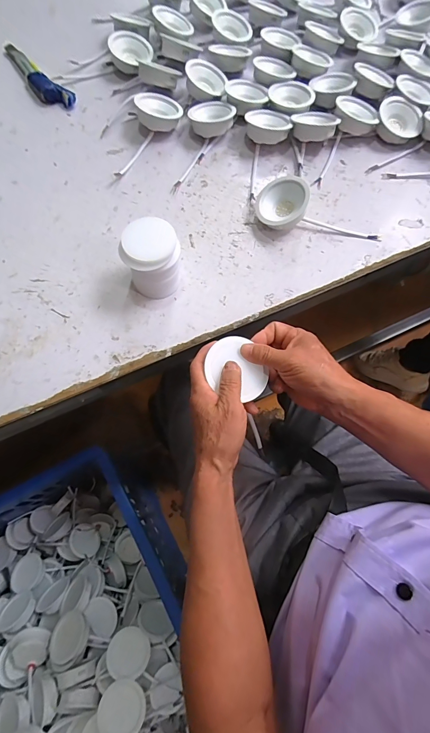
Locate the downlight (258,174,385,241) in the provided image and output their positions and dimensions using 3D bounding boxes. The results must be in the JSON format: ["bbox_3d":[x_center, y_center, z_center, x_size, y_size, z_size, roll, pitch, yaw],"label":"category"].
[{"bbox_3d":[0.141,-0.213,0.449,0.167,0.039,0.066,2,70,0],"label":"downlight"}]

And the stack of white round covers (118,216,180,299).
[{"bbox_3d":[-0.073,-0.126,0.394,0.063,0.077,0.057,-13,71,-5],"label":"stack of white round covers"}]

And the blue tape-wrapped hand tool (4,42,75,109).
[{"bbox_3d":[-0.303,-0.484,0.549,0.041,0.017,0.192,-42,76,-14],"label":"blue tape-wrapped hand tool"}]

